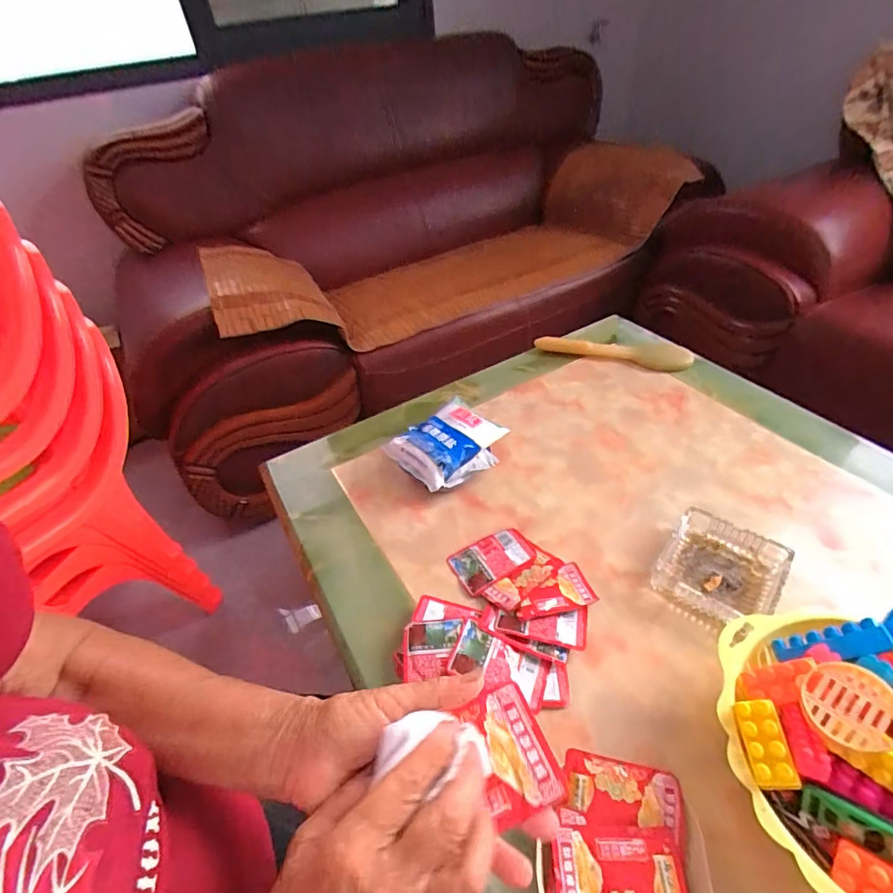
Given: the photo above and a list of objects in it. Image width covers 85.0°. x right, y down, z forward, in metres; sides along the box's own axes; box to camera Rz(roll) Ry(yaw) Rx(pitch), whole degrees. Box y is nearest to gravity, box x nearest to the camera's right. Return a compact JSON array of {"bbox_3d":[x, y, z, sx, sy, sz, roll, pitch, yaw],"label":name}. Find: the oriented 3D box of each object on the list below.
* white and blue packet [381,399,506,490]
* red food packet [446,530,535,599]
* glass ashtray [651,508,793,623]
[{"bbox_3d":[0.002,0.004,0.740,0.160,0.067,0.131,-29,46,-24],"label":"white and blue packet"},{"bbox_3d":[0.059,0.145,0.621,0.099,0.015,0.069,-20,43,-15],"label":"red food packet"},{"bbox_3d":[0.321,0.143,0.570,0.123,0.035,0.123,24,50,30],"label":"glass ashtray"}]

